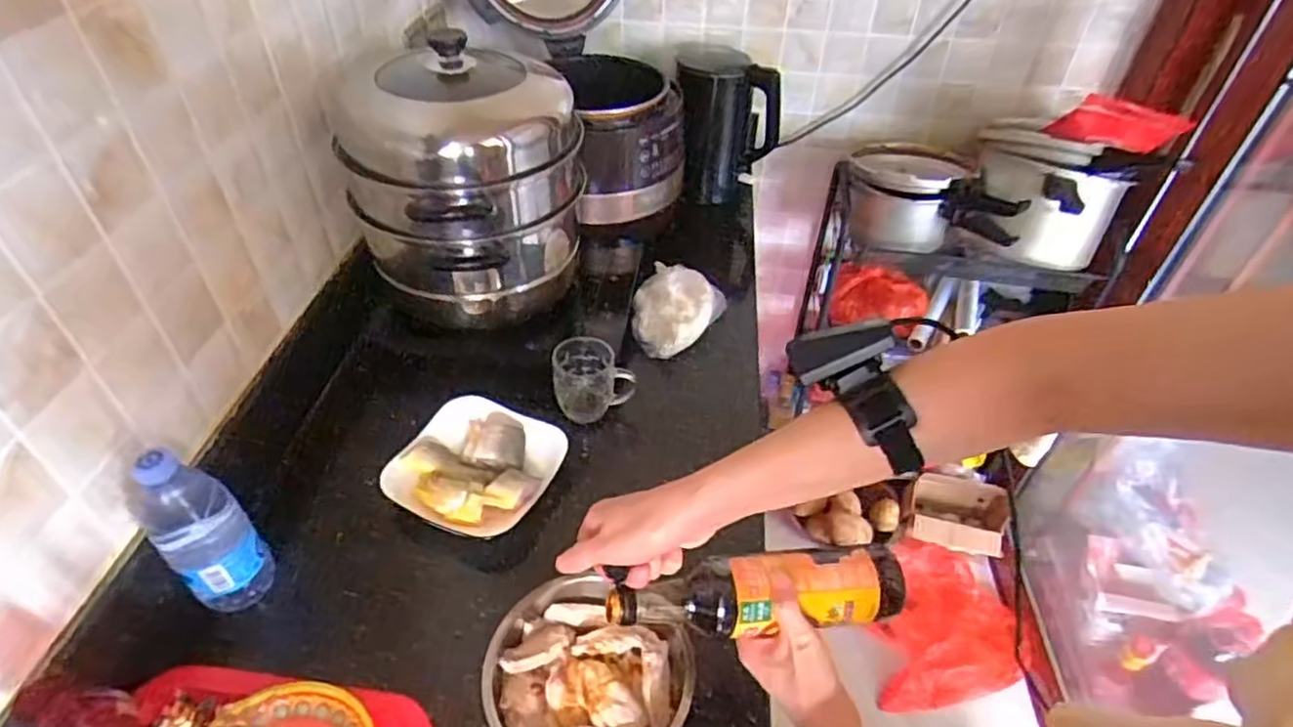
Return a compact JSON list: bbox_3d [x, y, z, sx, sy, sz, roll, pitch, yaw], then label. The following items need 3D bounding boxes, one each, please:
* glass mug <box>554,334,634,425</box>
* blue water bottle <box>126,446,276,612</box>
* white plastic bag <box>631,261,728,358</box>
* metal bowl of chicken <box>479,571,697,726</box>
[{"bbox_3d":[-0.071,0.015,0.864,0.091,0.086,0.071,-9,44,-13],"label":"glass mug"},{"bbox_3d":[-0.411,0.150,0.625,0.075,0.191,0.070,2,43,-1],"label":"blue water bottle"},{"bbox_3d":[0.036,-0.081,0.978,0.122,0.062,0.136,24,47,21],"label":"white plastic bag"},{"bbox_3d":[-0.054,0.282,0.595,0.171,0.063,0.165,2,43,-1],"label":"metal bowl of chicken"}]

